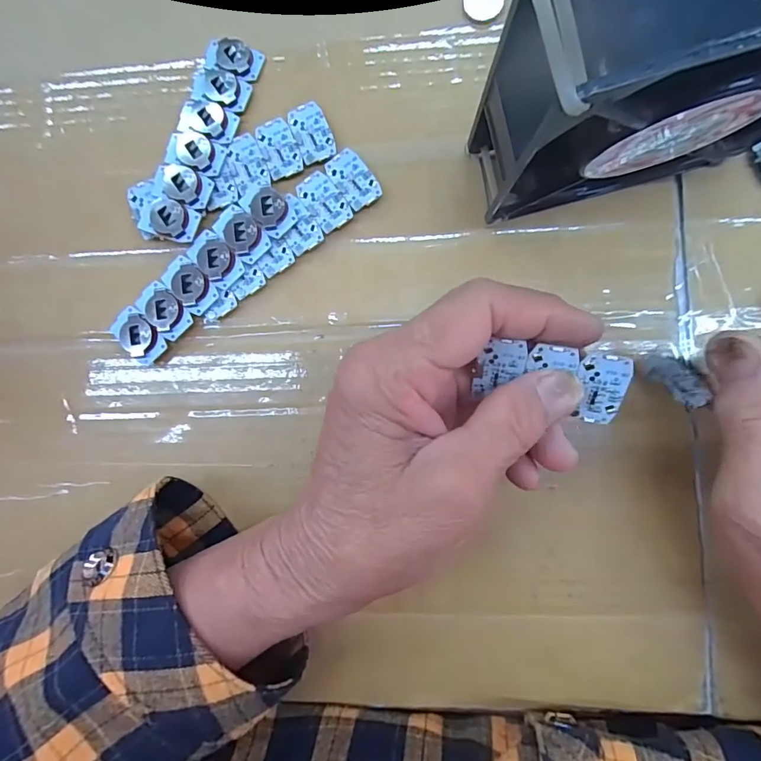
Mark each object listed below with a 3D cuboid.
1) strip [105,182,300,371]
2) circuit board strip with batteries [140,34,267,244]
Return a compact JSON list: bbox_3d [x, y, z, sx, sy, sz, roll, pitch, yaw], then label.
[{"bbox_3d":[-0.086,-0.054,0.234,0.108,0.010,0.029,-43,87,3],"label":"strip"},{"bbox_3d":[-0.091,-0.122,0.234,0.031,0.010,0.106,21,91,4],"label":"circuit board strip with batteries"}]

